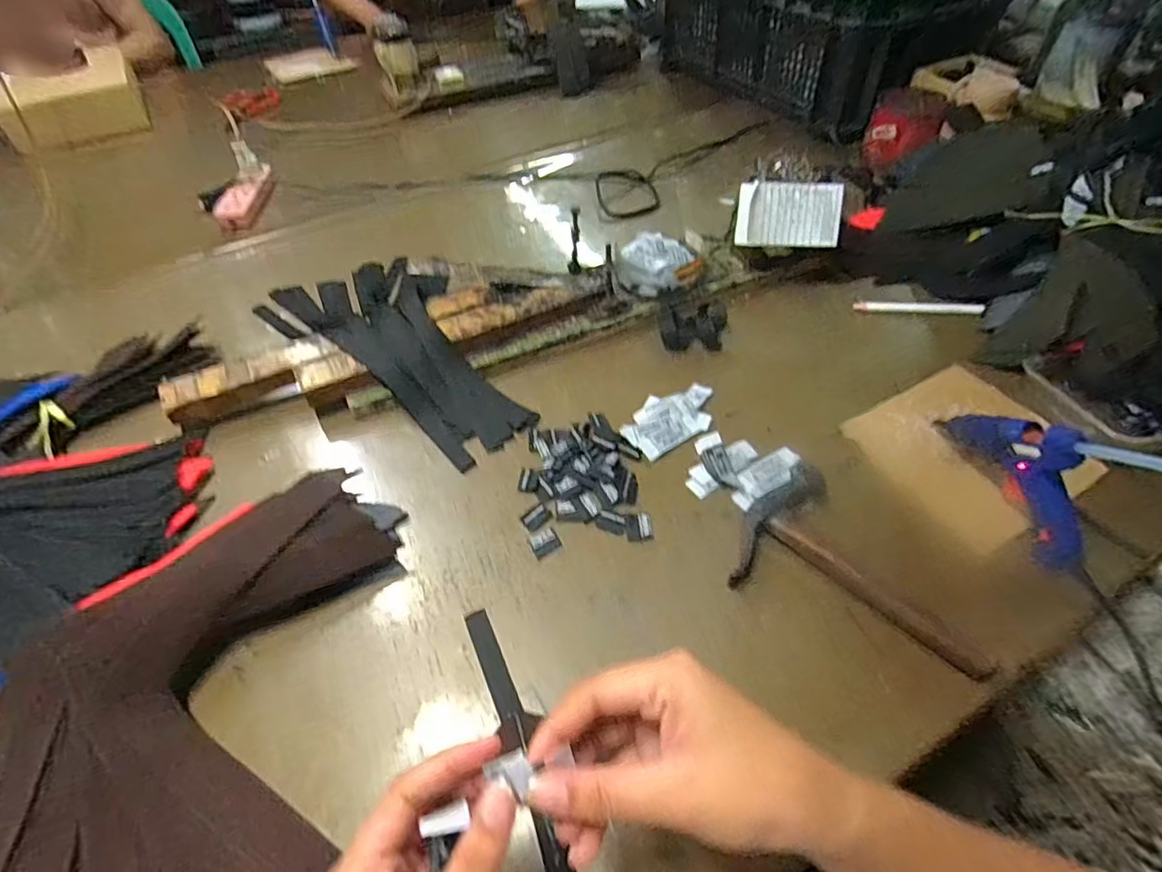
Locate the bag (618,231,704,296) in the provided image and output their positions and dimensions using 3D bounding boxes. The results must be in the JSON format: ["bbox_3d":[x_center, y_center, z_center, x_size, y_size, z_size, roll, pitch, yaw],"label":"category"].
[{"bbox_3d":[0.089,-0.190,0.664,0.088,0.038,0.087,13,52,13],"label":"bag"}]

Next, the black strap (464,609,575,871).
[{"bbox_3d":[-0.026,0.216,0.362,0.021,0.012,0.245,-18,49,-16],"label":"black strap"}]

